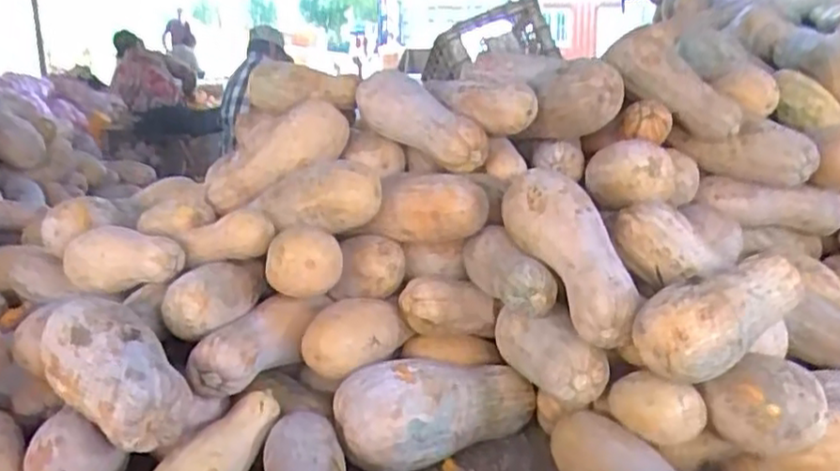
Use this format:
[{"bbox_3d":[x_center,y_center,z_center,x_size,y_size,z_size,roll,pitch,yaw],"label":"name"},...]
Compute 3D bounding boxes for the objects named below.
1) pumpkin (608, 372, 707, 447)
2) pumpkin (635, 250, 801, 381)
[{"bbox_3d":[0.407,0.299,1.252,0.159,0.107,0.130,5,17,19],"label":"pumpkin"},{"bbox_3d":[0.523,0.141,1.272,0.325,0.141,0.142,-14,21,-38],"label":"pumpkin"}]

